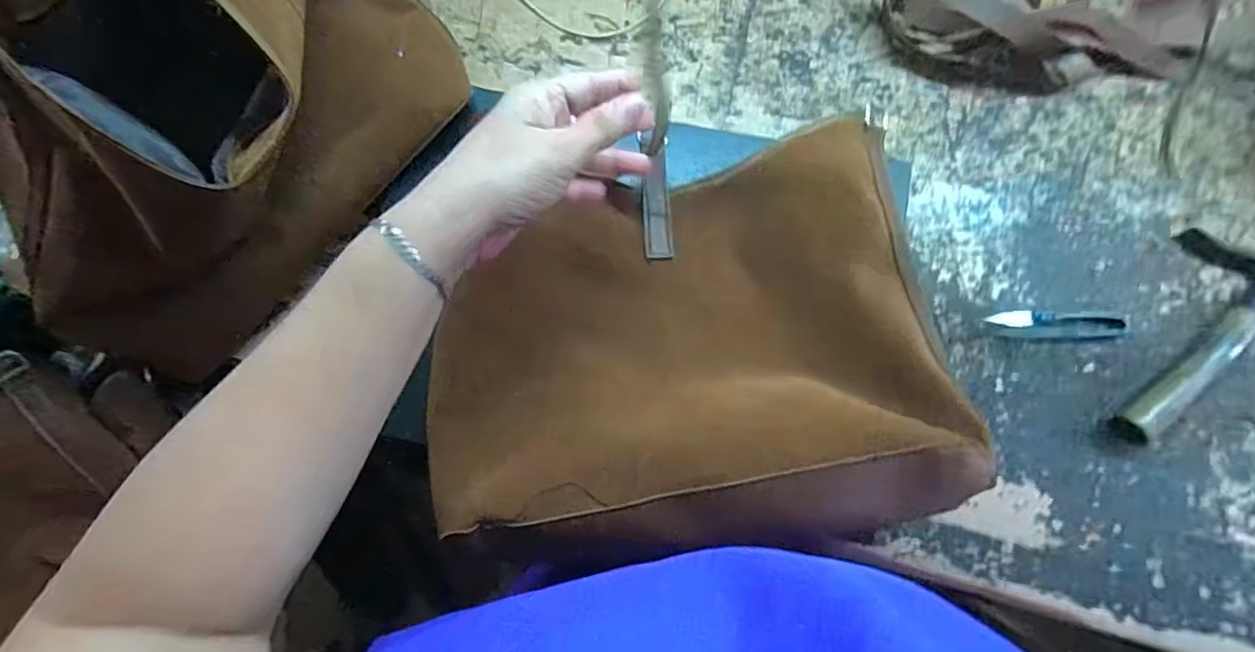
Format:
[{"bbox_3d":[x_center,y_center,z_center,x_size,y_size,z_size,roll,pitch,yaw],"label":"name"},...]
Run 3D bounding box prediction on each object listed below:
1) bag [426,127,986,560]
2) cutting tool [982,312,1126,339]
[{"bbox_3d":[0.045,0.000,0.366,0.330,0.072,0.254,-10,74,-2],"label":"bag"},{"bbox_3d":[0.333,-0.002,0.449,0.100,0.007,0.021,0,74,1],"label":"cutting tool"}]

